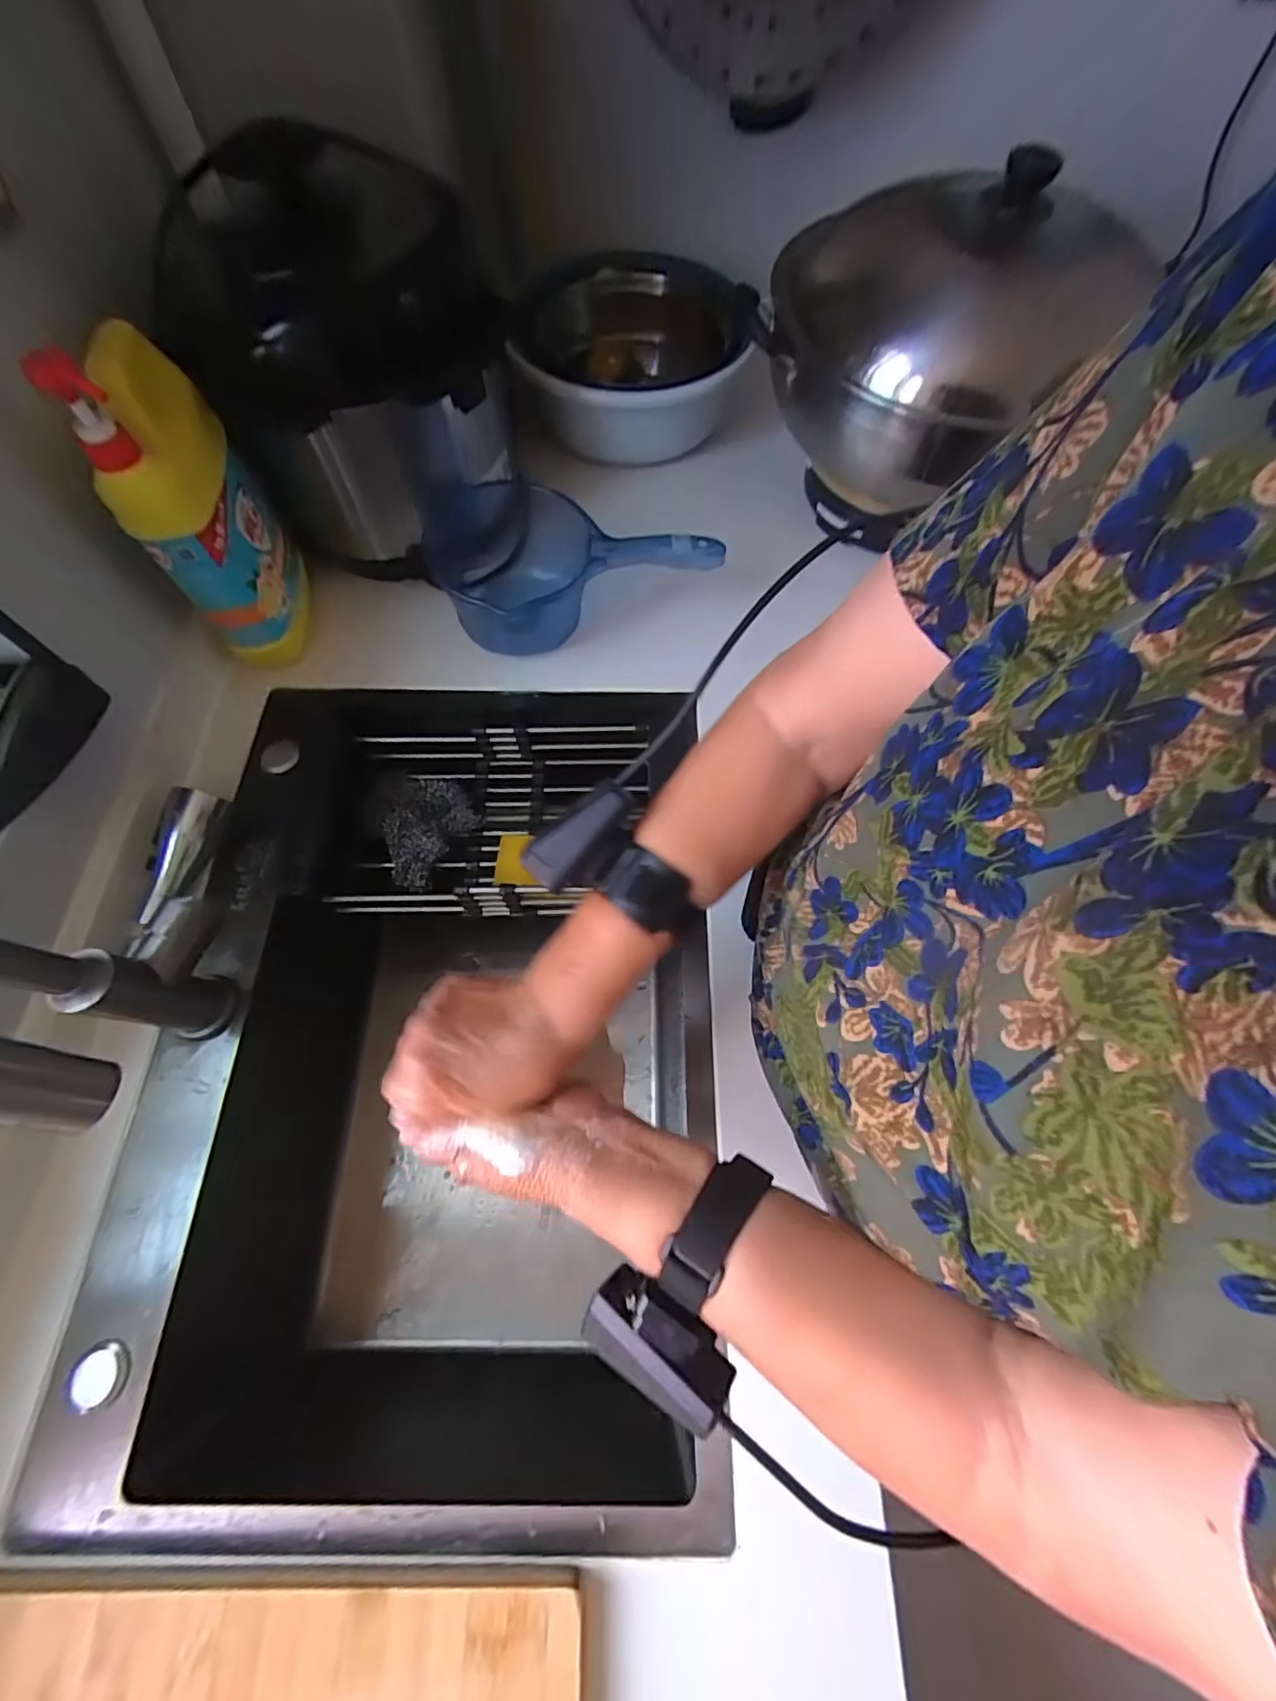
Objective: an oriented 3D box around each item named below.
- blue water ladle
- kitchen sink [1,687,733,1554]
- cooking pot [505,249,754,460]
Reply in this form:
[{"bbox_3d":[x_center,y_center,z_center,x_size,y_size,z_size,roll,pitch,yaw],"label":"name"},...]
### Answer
[{"bbox_3d":[-0.074,-0.295,0.602,0.270,0.107,0.125,-14,67,-6],"label":"blue water ladle"},{"bbox_3d":[-0.179,0.169,0.562,0.418,0.220,0.637,4,66,1],"label":"kitchen sink"},{"bbox_3d":[-0.010,-0.570,0.680,0.250,0.118,0.238,0,66,0],"label":"cooking pot"}]

